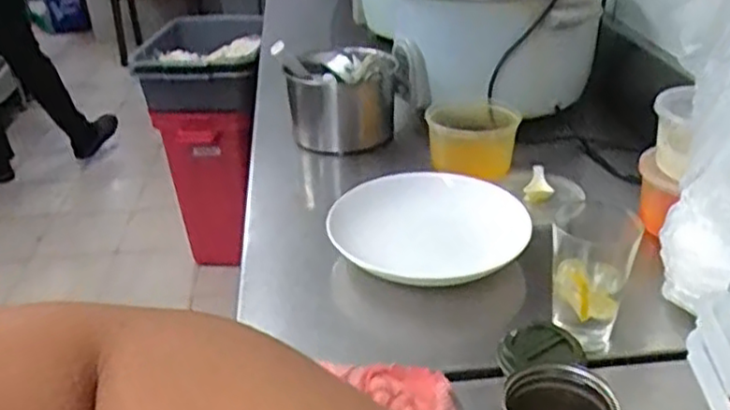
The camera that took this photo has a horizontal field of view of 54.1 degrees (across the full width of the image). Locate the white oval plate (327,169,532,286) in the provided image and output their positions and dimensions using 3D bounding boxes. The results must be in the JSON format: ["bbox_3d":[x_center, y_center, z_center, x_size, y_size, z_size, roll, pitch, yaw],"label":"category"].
[{"bbox_3d":[0.069,0.019,0.933,0.238,0.049,0.230,-8,30,-11],"label":"white oval plate"}]

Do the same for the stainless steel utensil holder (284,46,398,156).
[{"bbox_3d":[-0.036,-0.187,1.245,0.172,0.162,0.141,13,33,25],"label":"stainless steel utensil holder"}]

